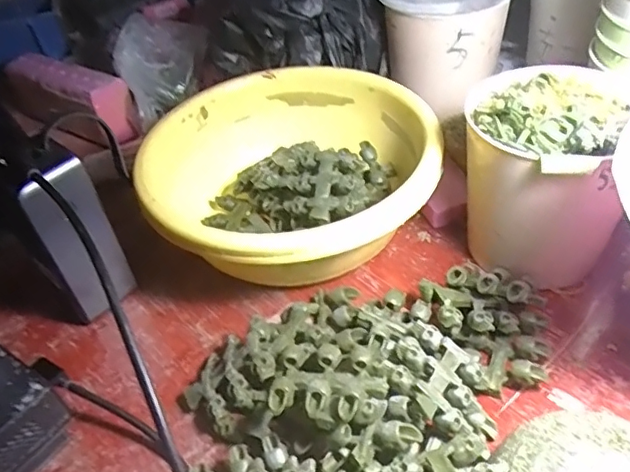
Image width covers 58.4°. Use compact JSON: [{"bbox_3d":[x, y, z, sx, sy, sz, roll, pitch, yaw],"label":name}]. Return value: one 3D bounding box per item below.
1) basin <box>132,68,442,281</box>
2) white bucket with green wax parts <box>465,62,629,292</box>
[{"bbox_3d":[-0.020,-0.042,0.456,0.210,0.093,0.219,-4,41,3],"label":"basin"},{"bbox_3d":[0.157,-0.036,0.397,0.100,0.128,0.114,5,42,13],"label":"white bucket with green wax parts"}]

